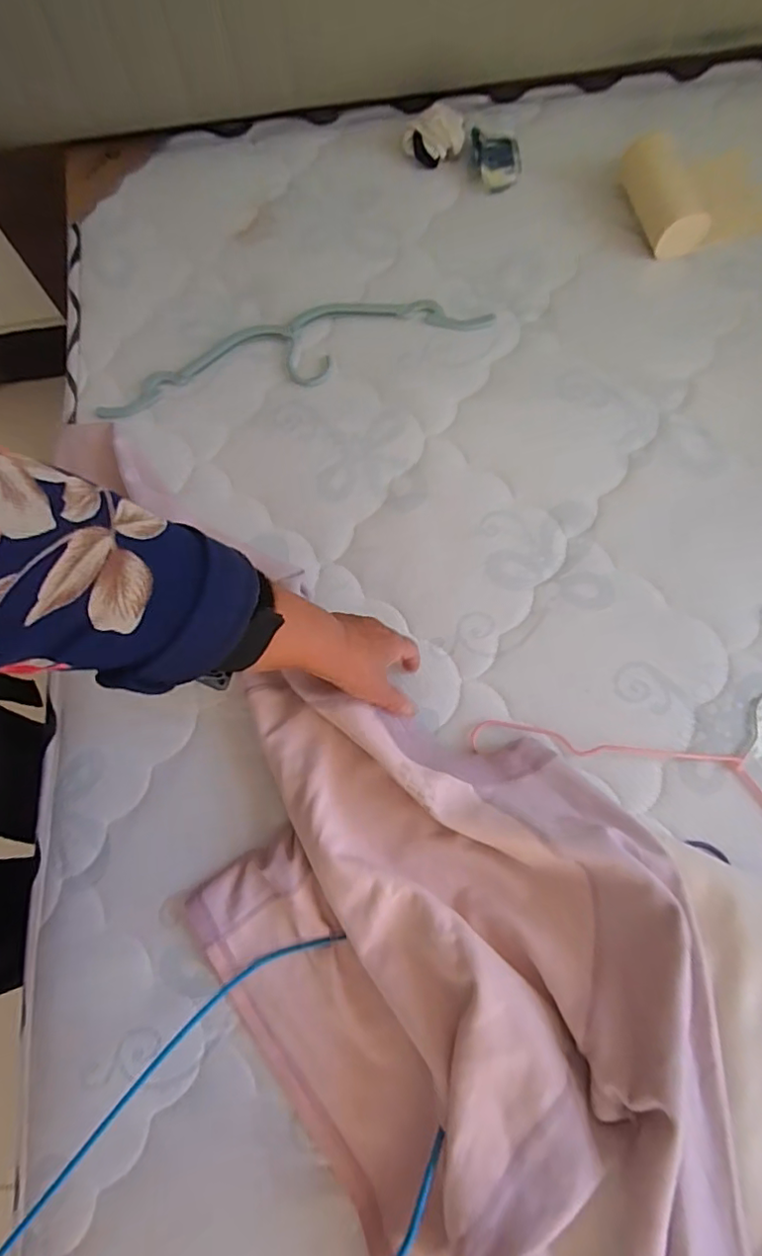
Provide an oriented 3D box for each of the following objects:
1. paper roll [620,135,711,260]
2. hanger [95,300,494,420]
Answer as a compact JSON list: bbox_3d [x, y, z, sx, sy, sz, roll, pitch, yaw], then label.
[{"bbox_3d":[0.312,-0.484,0.629,0.054,0.048,0.138,-19,75,-3],"label":"paper roll"},{"bbox_3d":[-0.094,-0.307,0.618,0.427,0.009,0.091,-14,75,-2],"label":"hanger"}]

